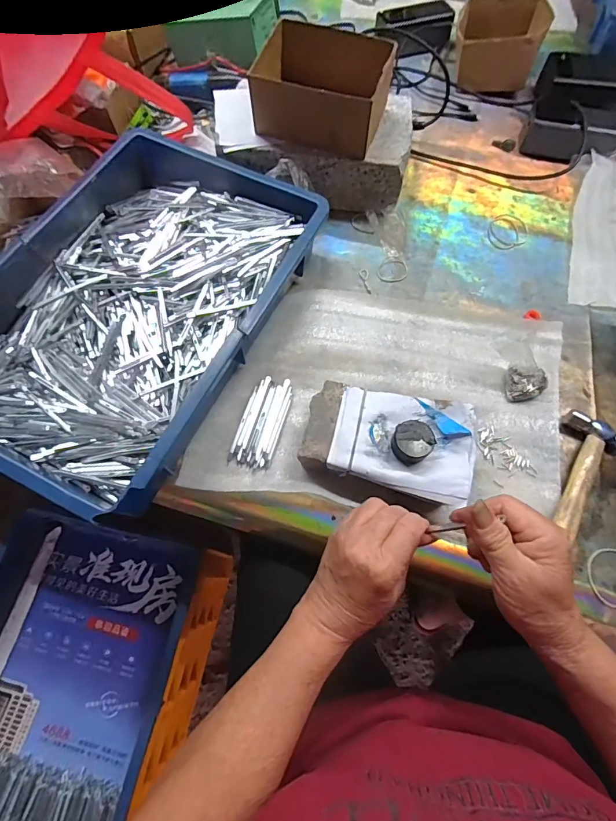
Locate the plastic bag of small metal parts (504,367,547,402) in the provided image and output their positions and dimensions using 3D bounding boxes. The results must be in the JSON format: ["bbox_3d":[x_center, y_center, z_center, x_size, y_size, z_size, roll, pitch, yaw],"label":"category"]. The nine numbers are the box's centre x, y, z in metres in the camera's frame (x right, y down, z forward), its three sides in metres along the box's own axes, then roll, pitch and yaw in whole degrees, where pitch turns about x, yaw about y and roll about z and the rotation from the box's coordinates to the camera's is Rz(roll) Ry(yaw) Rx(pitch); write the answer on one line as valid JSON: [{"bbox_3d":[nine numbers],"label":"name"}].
[{"bbox_3d":[0.252,-0.032,0.475,0.042,0.021,0.037,1,68,0],"label":"plastic bag of small metal parts"}]

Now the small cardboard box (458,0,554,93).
[{"bbox_3d":[0.313,-0.602,0.678,0.130,0.073,0.141,13,68,5],"label":"small cardboard box"}]

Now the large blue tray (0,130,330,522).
[{"bbox_3d":[-0.193,-0.119,0.466,0.278,0.074,0.418,26,70,10],"label":"large blue tray"}]

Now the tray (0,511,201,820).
[{"bbox_3d":[-0.342,0.383,0.567,0.281,0.084,0.433,9,68,4],"label":"tray"}]

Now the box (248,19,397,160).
[{"bbox_3d":[0.020,-0.395,0.510,0.151,0.066,0.119,18,69,7],"label":"box"}]

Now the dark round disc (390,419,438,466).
[{"bbox_3d":[0.104,0.031,0.407,0.038,0.024,0.037,0,68,0],"label":"dark round disc"}]

